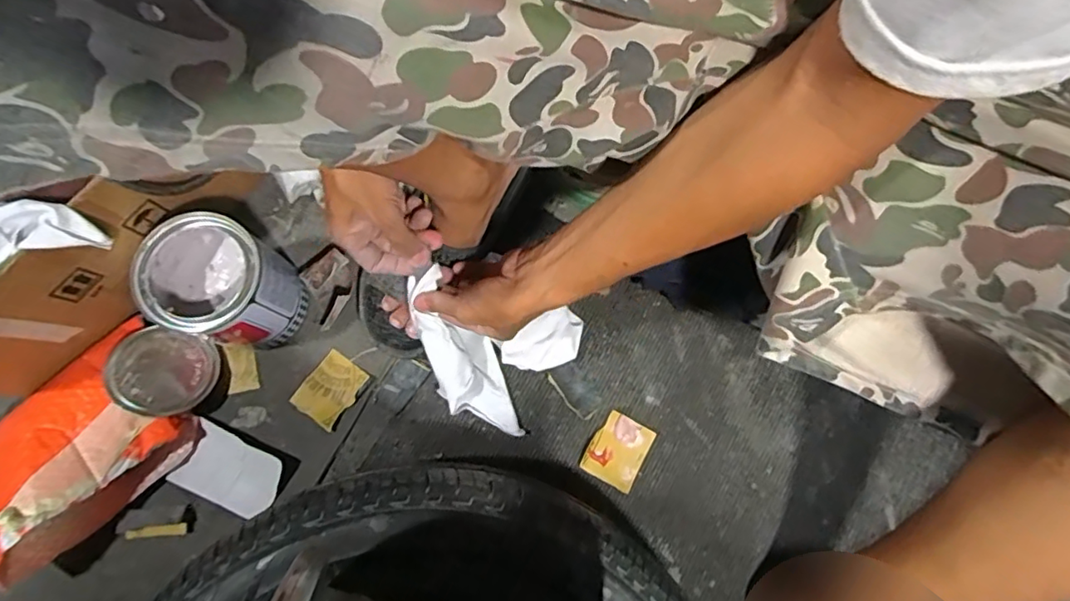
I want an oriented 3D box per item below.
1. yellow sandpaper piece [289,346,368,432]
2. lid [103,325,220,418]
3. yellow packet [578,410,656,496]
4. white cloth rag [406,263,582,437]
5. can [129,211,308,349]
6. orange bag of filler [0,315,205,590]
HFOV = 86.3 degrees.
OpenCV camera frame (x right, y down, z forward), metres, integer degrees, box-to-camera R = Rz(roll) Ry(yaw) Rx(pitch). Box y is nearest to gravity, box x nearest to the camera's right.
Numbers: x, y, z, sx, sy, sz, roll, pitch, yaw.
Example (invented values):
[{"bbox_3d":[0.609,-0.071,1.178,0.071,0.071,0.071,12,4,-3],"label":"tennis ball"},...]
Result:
[{"bbox_3d":[-0.212,0.091,0.591,0.054,0.004,0.067,36,80,6],"label":"yellow sandpaper piece"},{"bbox_3d":[-0.370,0.070,0.566,0.095,0.011,0.085,17,64,-15],"label":"lid"},{"bbox_3d":[0.086,0.154,0.588,0.056,0.008,0.068,30,79,5],"label":"yellow packet"},{"bbox_3d":[-0.044,0.055,0.551,0.164,0.097,0.126,12,78,1],"label":"white cloth rag"},{"bbox_3d":[-0.294,-0.012,0.547,0.107,0.129,0.107,38,80,6],"label":"can"},{"bbox_3d":[-0.437,0.137,0.526,0.142,0.091,0.212,44,81,7],"label":"orange bag of filler"}]

